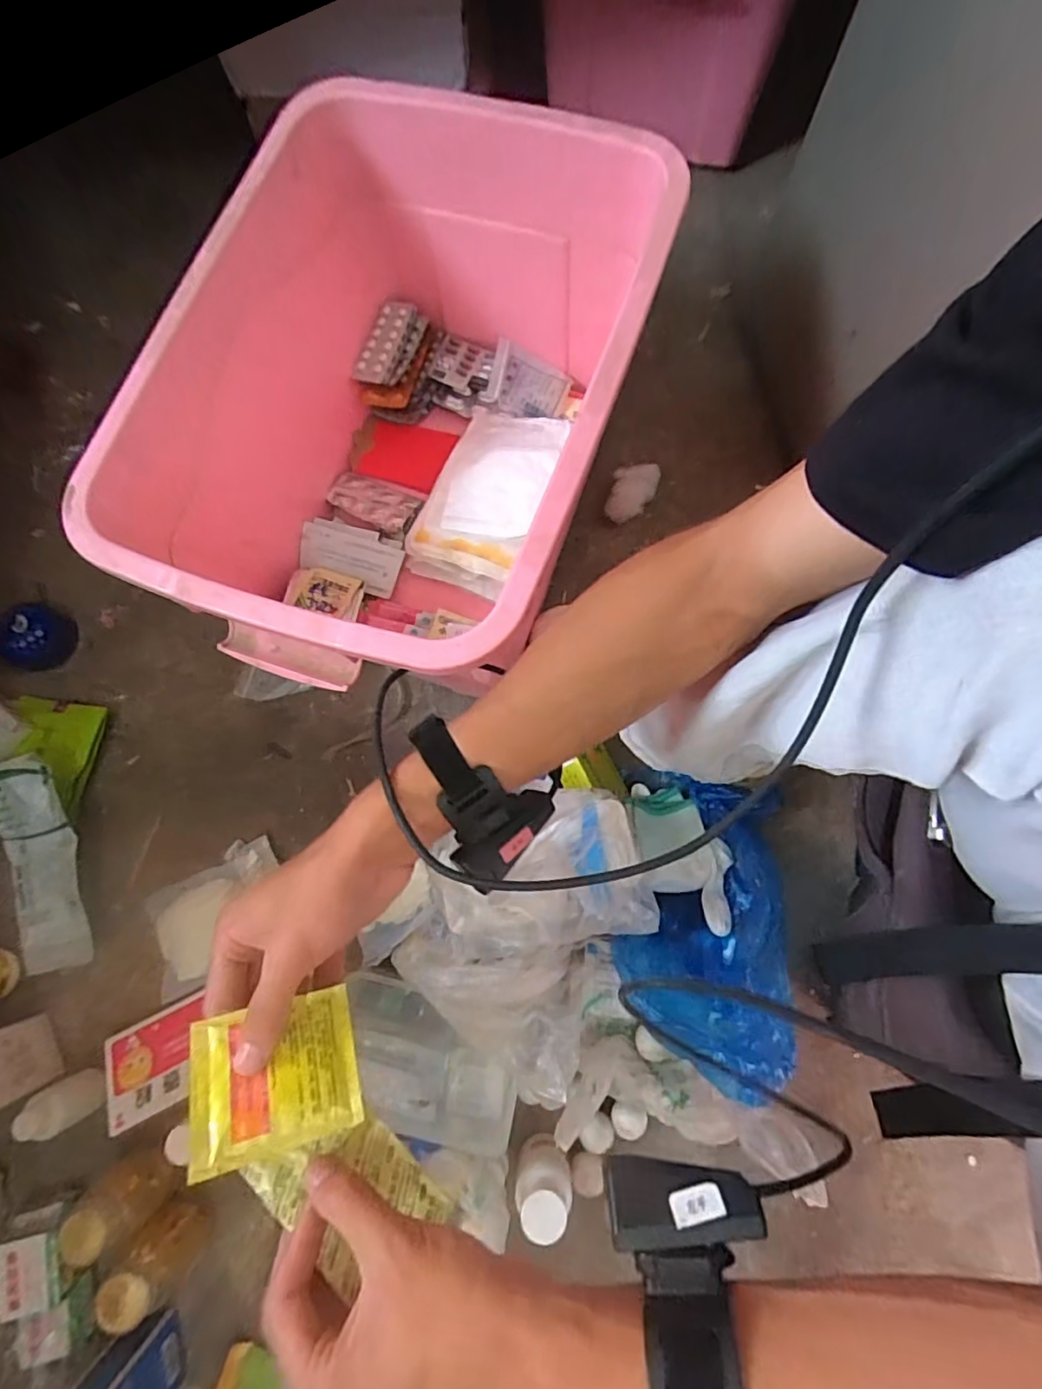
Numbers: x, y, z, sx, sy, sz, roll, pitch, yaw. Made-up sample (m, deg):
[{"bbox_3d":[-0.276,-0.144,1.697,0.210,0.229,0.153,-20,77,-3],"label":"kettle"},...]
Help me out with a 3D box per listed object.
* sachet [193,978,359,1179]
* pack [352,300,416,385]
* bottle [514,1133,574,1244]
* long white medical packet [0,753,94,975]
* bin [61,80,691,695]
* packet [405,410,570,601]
[{"bbox_3d":[-0.126,0.195,0.300,0.077,0.008,0.065,-4,51,-24],"label":"sachet"},{"bbox_3d":[-0.146,-0.378,0.626,0.037,0.007,0.099,21,84,-15],"label":"pack"},{"bbox_3d":[0.020,0.406,0.482,0.049,0.070,0.045,-1,77,0],"label":"bottle"},{"bbox_3d":[-0.474,0.165,0.568,0.096,0.020,0.201,-20,85,17],"label":"long white medical packet"},{"bbox_3d":[-0.097,-0.233,0.548,0.342,0.301,0.491,19,78,5],"label":"bin"},{"bbox_3d":[-0.031,-0.213,0.621,0.128,0.043,0.206,19,78,5],"label":"packet"}]

